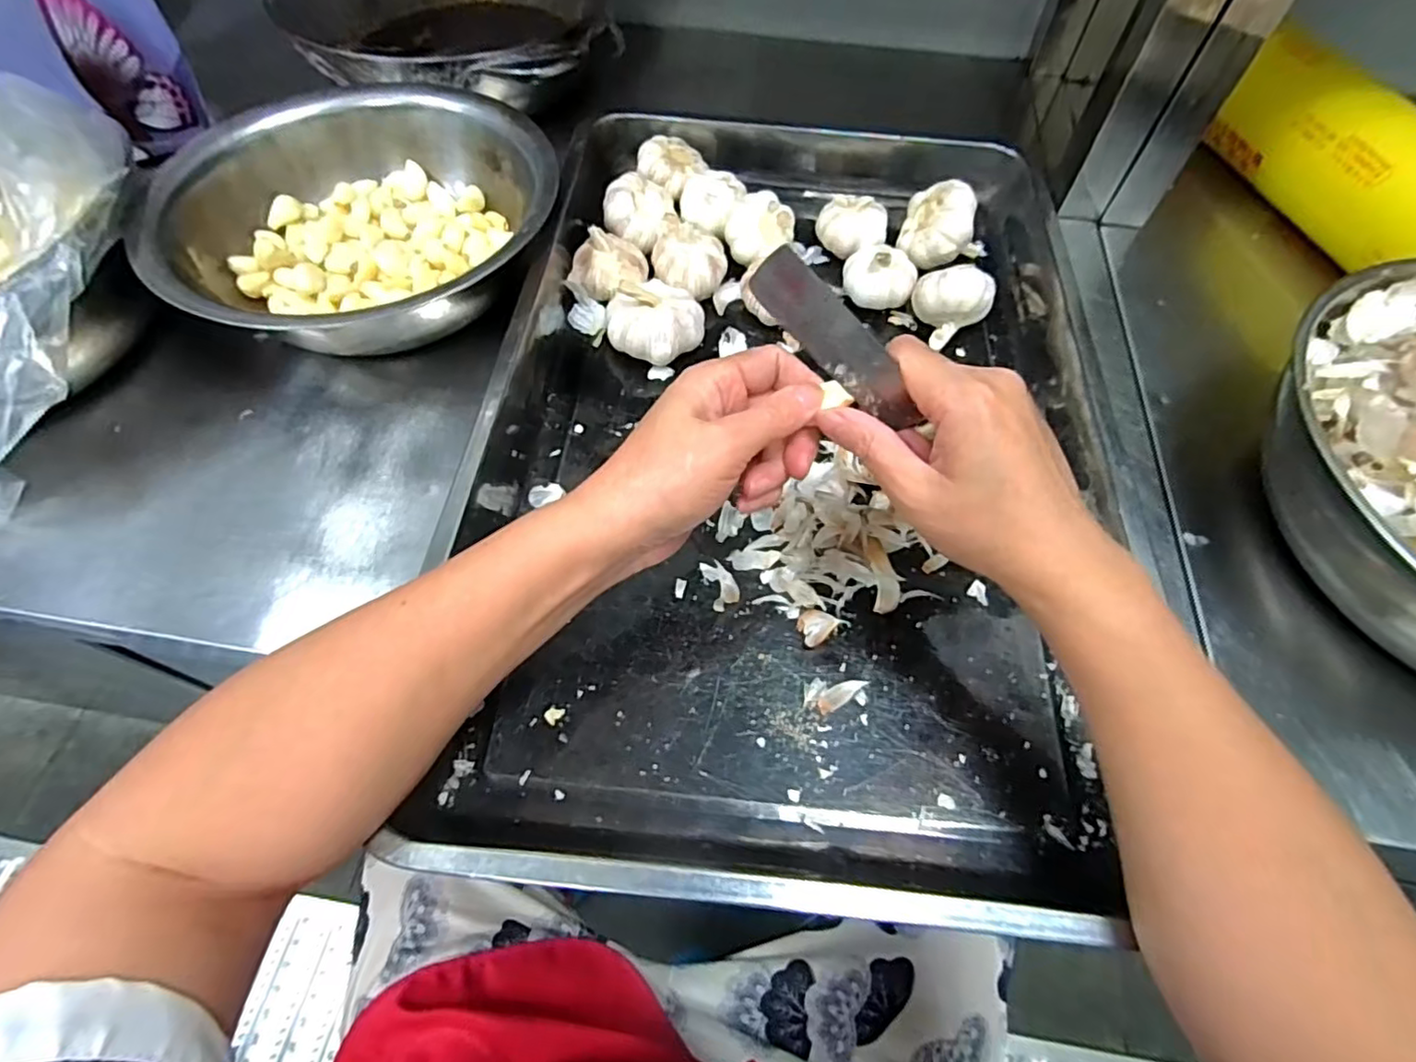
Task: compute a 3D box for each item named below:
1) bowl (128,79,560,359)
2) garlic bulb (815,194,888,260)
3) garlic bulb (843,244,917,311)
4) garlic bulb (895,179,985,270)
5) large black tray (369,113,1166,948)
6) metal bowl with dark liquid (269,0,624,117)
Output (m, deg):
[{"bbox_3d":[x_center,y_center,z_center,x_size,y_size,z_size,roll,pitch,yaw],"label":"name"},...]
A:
[{"bbox_3d":[-0.250,-0.229,0.475,0.275,0.081,0.246,-13,64,-5],"label":"bowl"},{"bbox_3d":[0.117,-0.246,0.516,0.055,0.038,0.053,0,60,-1],"label":"garlic bulb"},{"bbox_3d":[0.133,-0.197,0.489,0.055,0.038,0.050,15,60,7],"label":"garlic bulb"},{"bbox_3d":[0.190,-0.240,0.495,0.070,0.053,0.063,17,61,9],"label":"garlic bulb"},{"bbox_3d":[0.068,-0.103,0.434,0.425,0.064,0.631,6,63,4],"label":"large black tray"},{"bbox_3d":[-0.253,-0.520,0.632,0.312,0.077,0.311,0,63,1],"label":"metal bowl with dark liquid"}]

